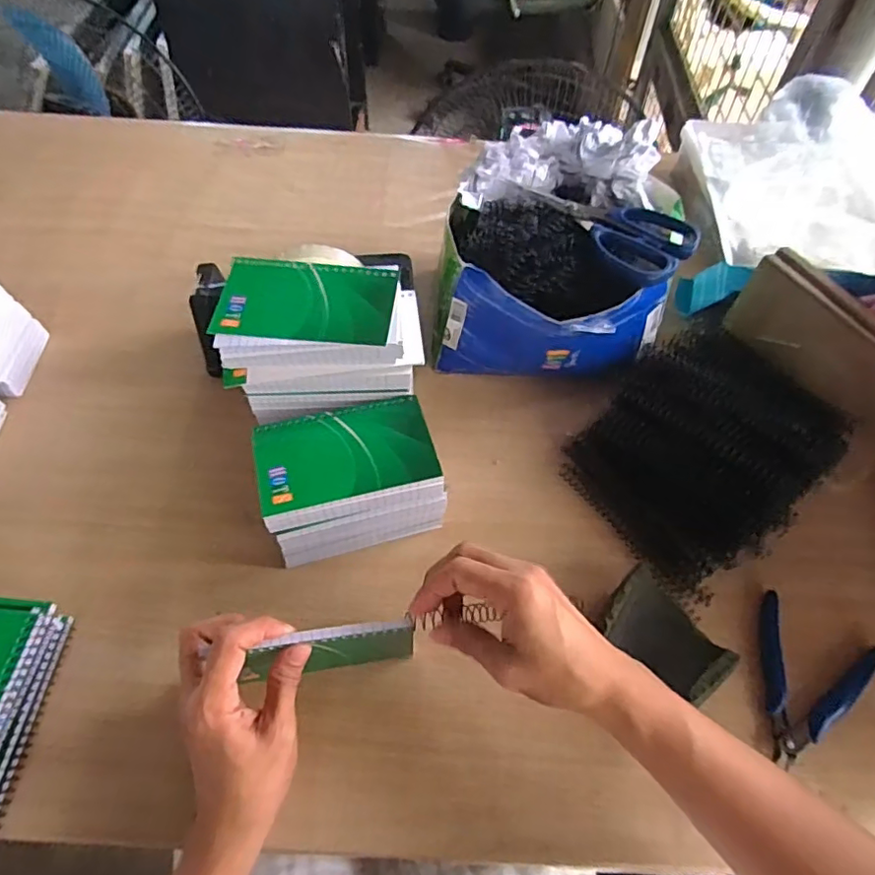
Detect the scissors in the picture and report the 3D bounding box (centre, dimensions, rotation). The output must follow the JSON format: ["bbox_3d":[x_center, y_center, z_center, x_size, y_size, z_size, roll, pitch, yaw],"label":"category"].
[{"bbox_3d":[0.142,-0.183,0.486,0.154,0.013,0.087,38,63,20],"label":"scissors"}]

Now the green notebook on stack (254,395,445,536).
[{"bbox_3d":[-0.068,0.016,0.431,0.127,0.022,0.084,-13,58,-10],"label":"green notebook on stack"}]

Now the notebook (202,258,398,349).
[{"bbox_3d":[-0.097,-0.102,0.424,0.127,0.009,0.078,4,57,1],"label":"notebook"}]

